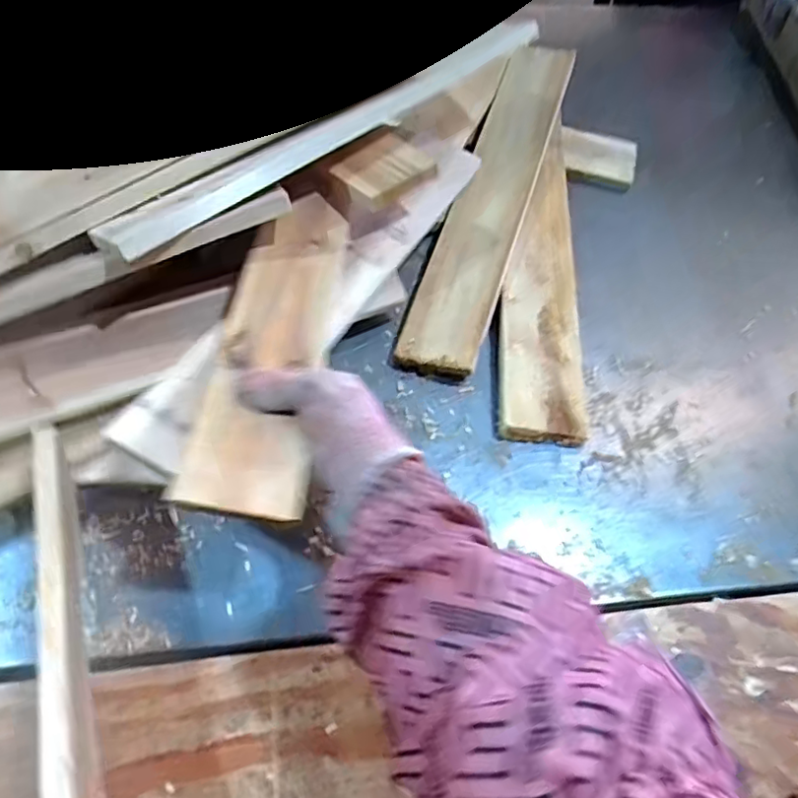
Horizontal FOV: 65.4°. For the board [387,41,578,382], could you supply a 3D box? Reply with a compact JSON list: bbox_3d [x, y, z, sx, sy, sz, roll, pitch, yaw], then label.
[{"bbox_3d":[0.114,-0.242,0.707,0.080,0.023,0.504,16,64,11],"label":"board"}]

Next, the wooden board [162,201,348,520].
[{"bbox_3d":[-0.091,-0.055,0.486,0.082,0.026,0.313,7,53,0],"label":"wooden board"}]

